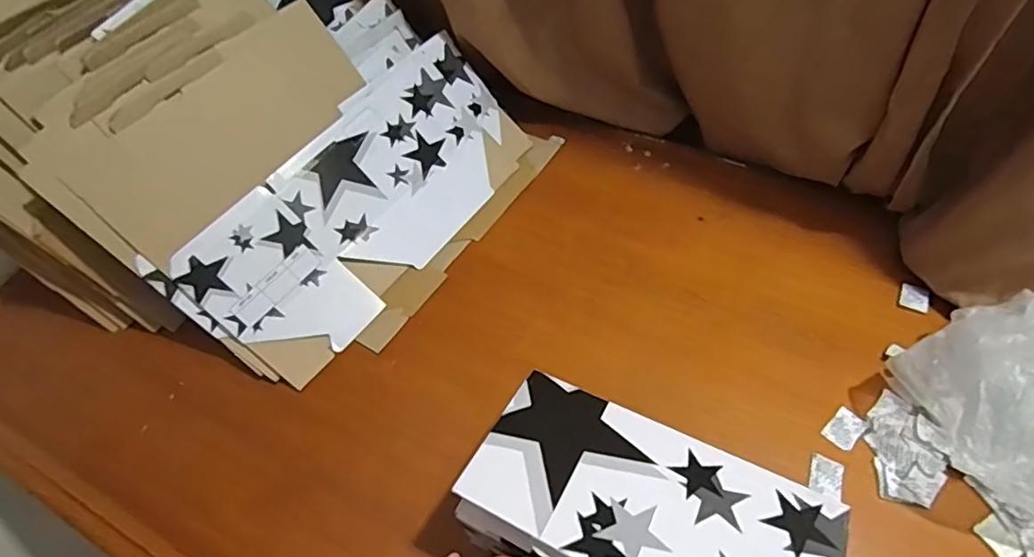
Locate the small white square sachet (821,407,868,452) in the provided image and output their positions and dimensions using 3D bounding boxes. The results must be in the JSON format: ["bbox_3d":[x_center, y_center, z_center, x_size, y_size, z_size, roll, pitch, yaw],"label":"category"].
[{"bbox_3d":[0.338,0.155,0.603,0.040,0.004,0.031,-42,60,-15],"label":"small white square sachet"}]

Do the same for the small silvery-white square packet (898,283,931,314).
[{"bbox_3d":[0.463,0.022,0.681,0.031,0.004,0.032,20,70,26],"label":"small silvery-white square packet"}]

